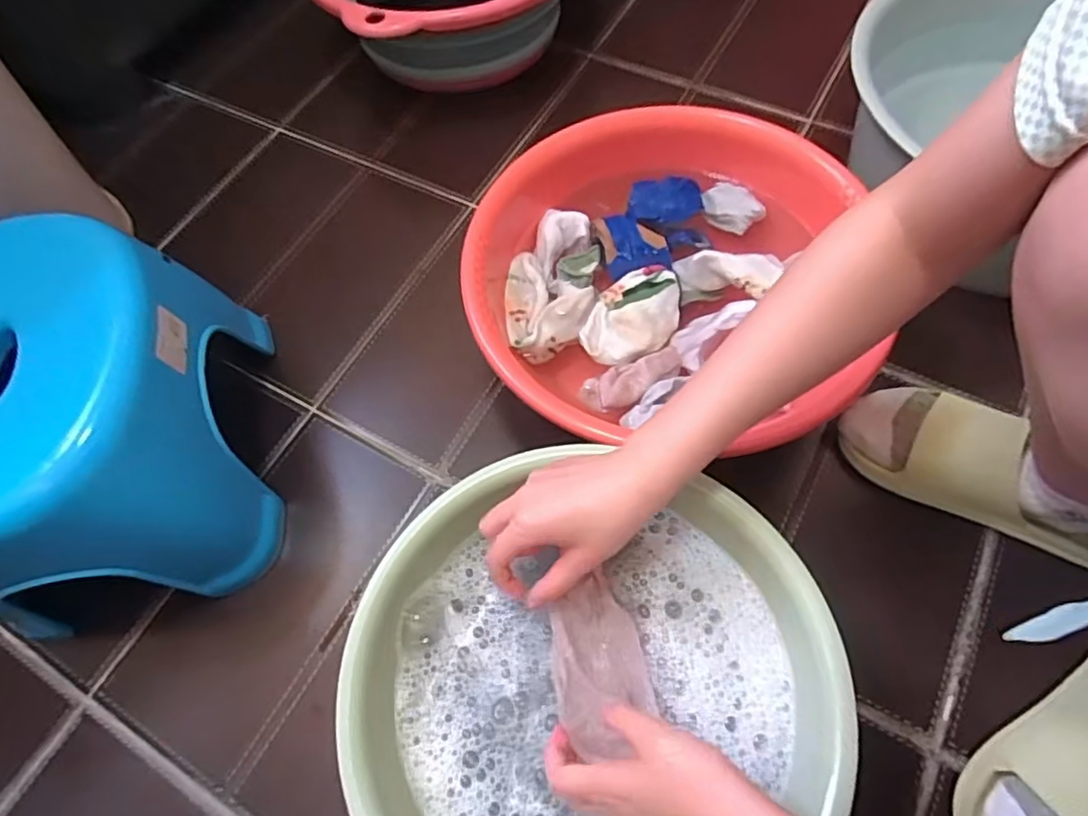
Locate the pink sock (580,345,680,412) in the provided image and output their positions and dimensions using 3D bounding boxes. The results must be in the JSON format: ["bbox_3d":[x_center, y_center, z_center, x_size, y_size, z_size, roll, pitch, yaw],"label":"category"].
[{"bbox_3d":[0.078,-0.026,0.530,0.092,0.016,0.036,-27,66,-8],"label":"pink sock"}]

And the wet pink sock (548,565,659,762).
[{"bbox_3d":[0.038,0.174,0.423,0.064,0.021,0.109,-11,64,-2],"label":"wet pink sock"}]

